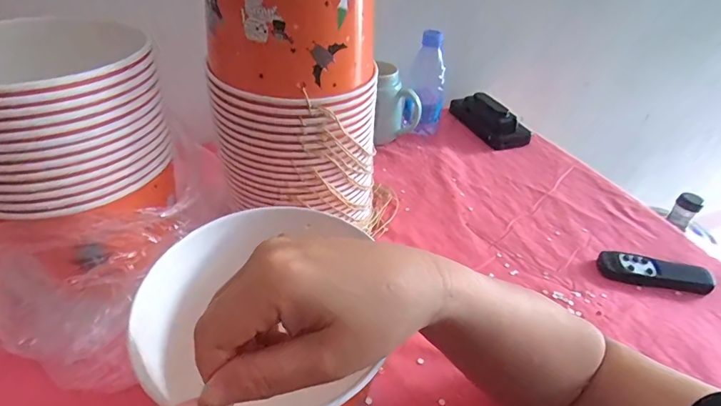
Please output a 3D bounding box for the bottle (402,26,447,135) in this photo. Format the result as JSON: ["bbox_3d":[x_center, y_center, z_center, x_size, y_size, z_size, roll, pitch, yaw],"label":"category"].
[{"bbox_3d":[0.104,-0.184,0.654,0.064,0.147,0.063,11,40,8],"label":"bottle"}]

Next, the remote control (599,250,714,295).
[{"bbox_3d":[0.334,0.077,0.468,0.119,0.015,0.041,12,40,8],"label":"remote control"}]

